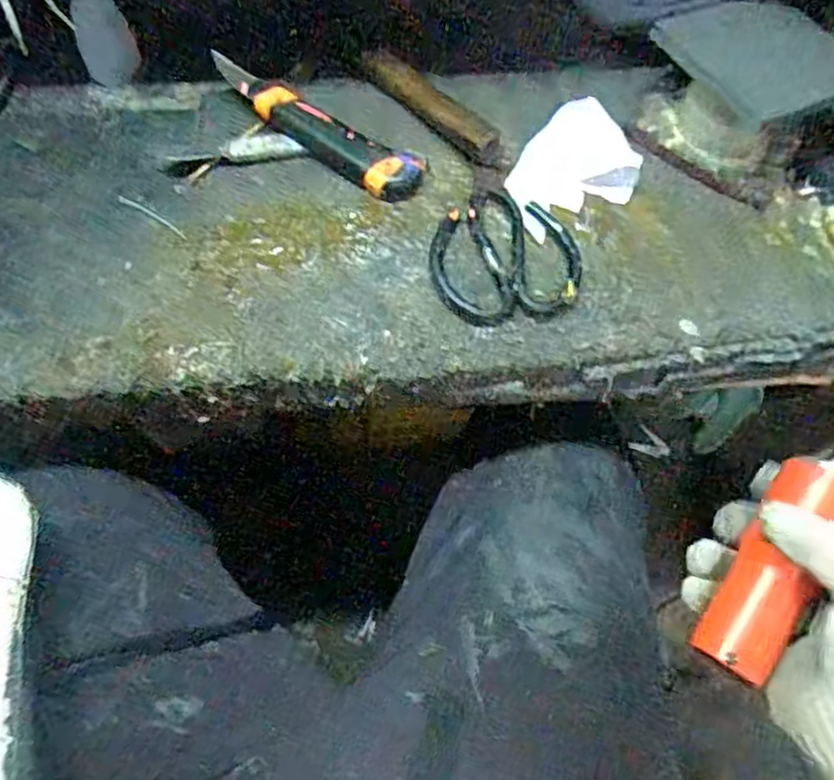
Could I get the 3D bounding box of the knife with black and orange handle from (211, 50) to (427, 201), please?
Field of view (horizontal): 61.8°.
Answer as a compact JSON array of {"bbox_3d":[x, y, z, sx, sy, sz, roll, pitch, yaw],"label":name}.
[{"bbox_3d":[-0.075,-0.193,0.513,0.172,0.023,0.035,33,68,12],"label":"knife with black and orange handle"}]

